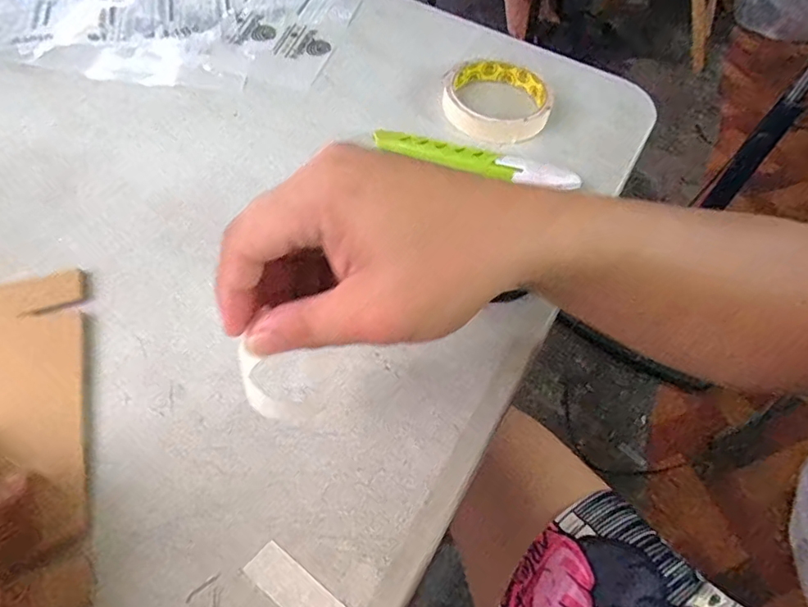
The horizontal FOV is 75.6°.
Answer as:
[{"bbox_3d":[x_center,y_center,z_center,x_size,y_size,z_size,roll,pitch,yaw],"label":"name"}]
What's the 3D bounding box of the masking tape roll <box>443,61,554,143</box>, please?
[{"bbox_3d":[0.077,-0.172,0.434,0.086,0.020,0.088,2,57,-3],"label":"masking tape roll"}]

